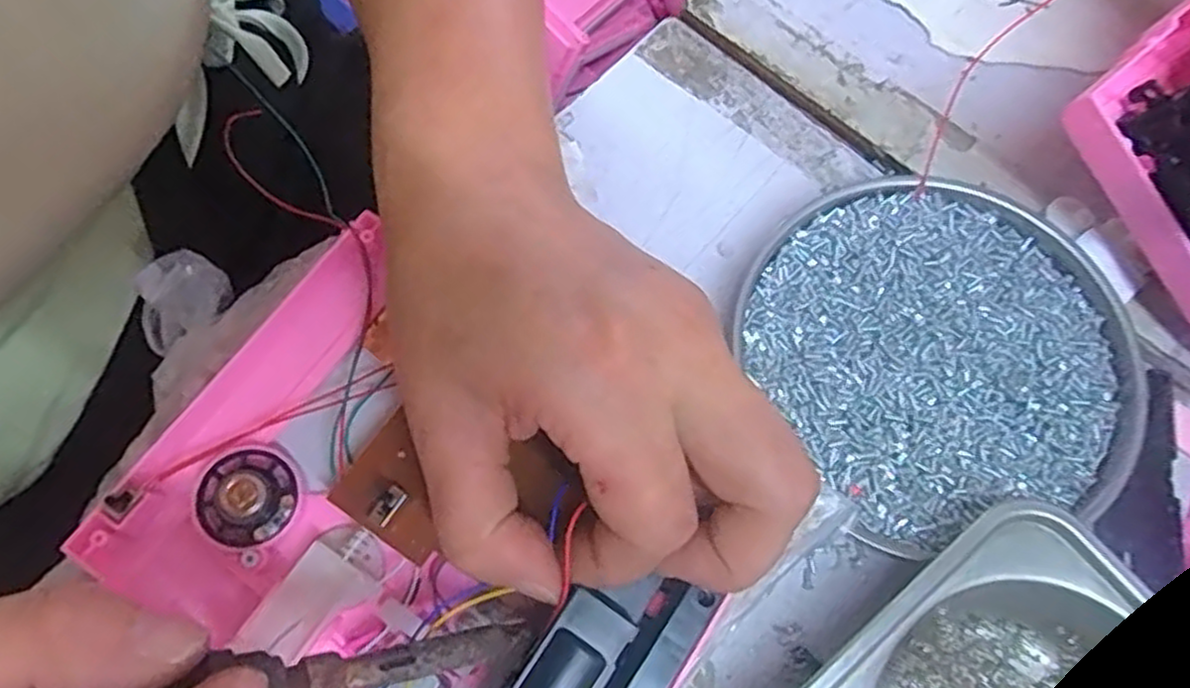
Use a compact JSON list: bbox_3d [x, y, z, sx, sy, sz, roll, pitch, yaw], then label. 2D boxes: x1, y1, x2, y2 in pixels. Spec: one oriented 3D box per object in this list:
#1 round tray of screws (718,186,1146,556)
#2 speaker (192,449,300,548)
[{"bbox_3d":[0.123,0.002,0.274,0.120,0.018,0.128,1,72,-2],"label":"round tray of screws"},{"bbox_3d":[-0.104,0.045,0.225,0.028,0.009,0.027,0,71,0],"label":"speaker"}]

